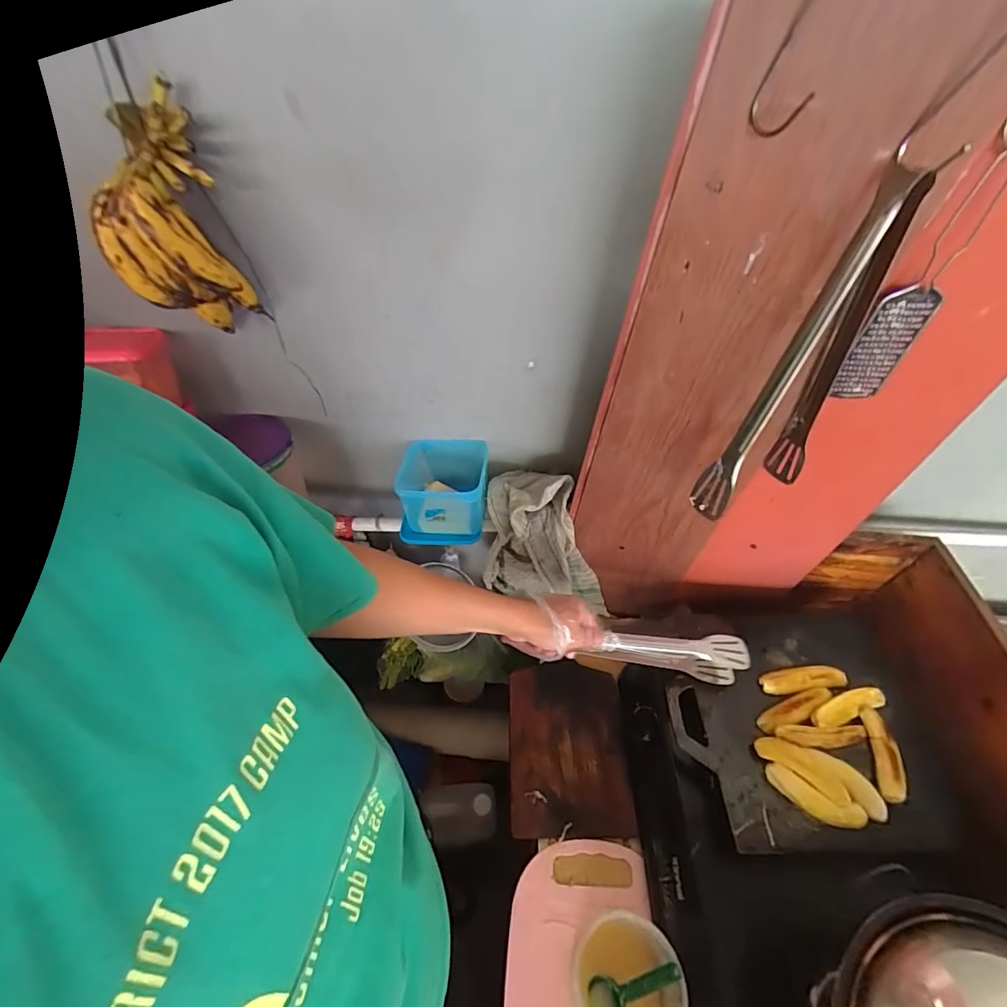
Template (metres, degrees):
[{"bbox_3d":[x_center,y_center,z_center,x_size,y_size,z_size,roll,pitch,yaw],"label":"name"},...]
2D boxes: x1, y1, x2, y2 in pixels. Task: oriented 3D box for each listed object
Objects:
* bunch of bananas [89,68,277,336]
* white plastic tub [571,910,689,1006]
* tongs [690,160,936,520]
[{"bbox_3d":[-0.354,-0.287,0.494,0.120,0.208,0.116,-27,54,-24],"label":"bunch of bananas"},{"bbox_3d":[0.133,0.534,0.521,0.115,0.085,0.111,1,47,-1],"label":"white plastic tub"},{"bbox_3d":[0.277,-0.118,0.427,0.127,0.299,0.042,-27,54,-24],"label":"tongs"}]

